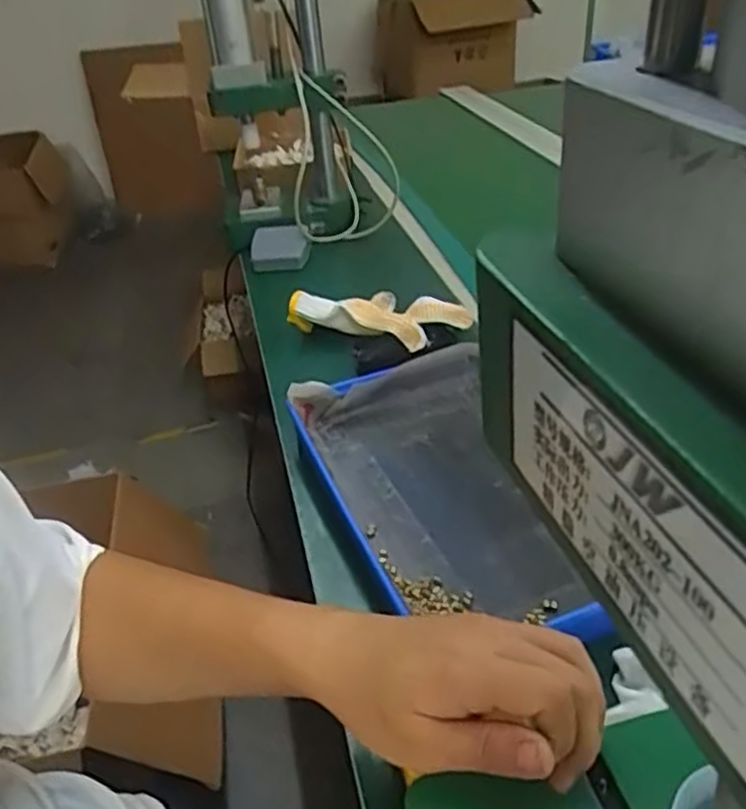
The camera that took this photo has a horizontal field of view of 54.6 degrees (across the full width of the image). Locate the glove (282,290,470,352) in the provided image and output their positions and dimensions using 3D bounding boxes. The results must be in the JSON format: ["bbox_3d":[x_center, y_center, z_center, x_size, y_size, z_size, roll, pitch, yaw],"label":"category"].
[{"bbox_3d":[0.010,-0.107,0.802,0.196,0.030,0.113,10,37,20],"label":"glove"}]

